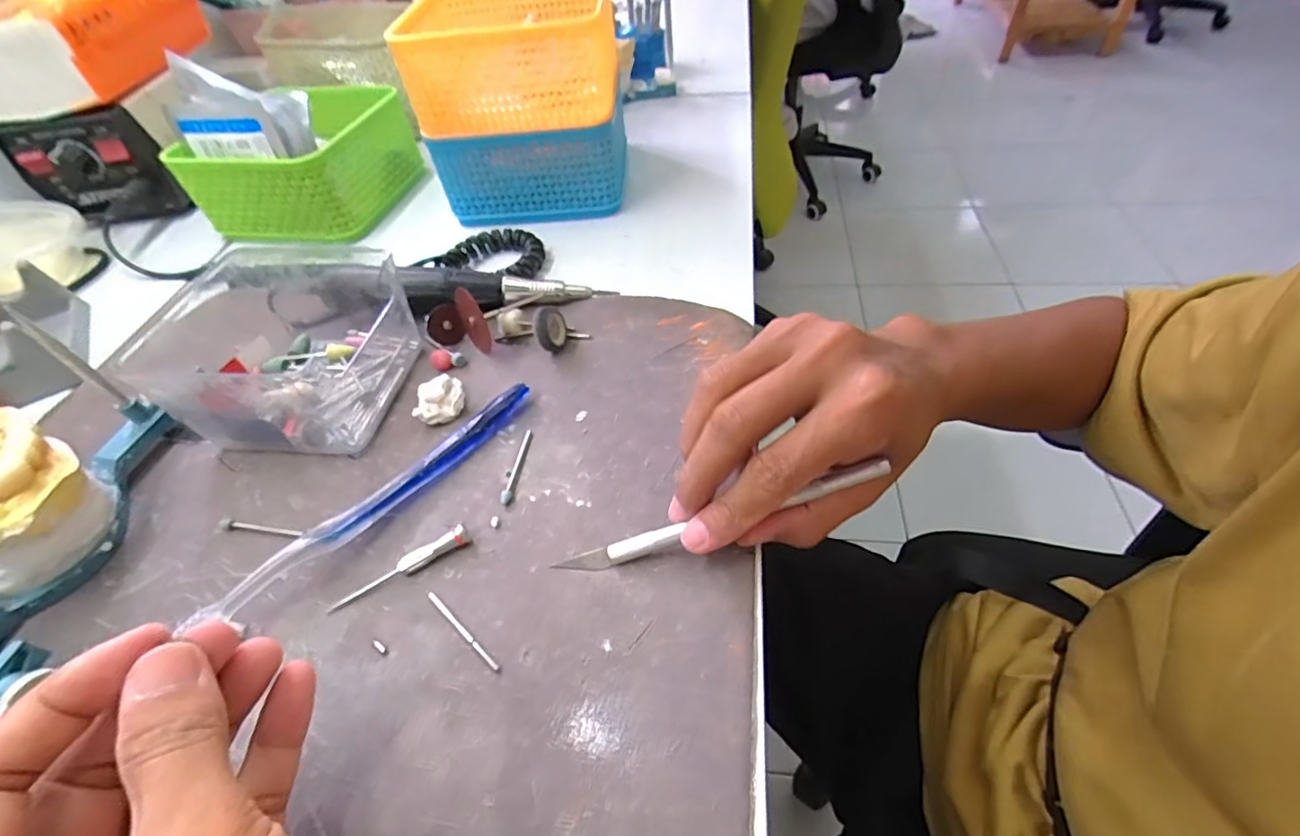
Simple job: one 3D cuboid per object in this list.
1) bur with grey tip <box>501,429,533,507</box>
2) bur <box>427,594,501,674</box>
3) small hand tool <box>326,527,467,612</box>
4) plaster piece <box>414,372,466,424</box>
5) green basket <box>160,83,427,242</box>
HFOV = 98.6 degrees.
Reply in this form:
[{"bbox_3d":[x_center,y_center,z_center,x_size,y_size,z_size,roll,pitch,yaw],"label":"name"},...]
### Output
[{"bbox_3d":[-0.063,0.022,0.263,0.005,0.004,0.043,3,50,5],"label":"bur with grey tip"},{"bbox_3d":[-0.072,0.081,0.213,0.044,0.004,0.004,34,59,27],"label":"bur"},{"bbox_3d":[-0.103,0.062,0.230,0.058,0.010,0.007,-26,51,-16],"label":"small hand tool"},{"bbox_3d":[-0.108,-0.009,0.287,0.025,0.014,0.022,-23,51,-14],"label":"plaster piece"},{"bbox_3d":[-0.261,-0.201,0.437,0.125,0.061,0.145,14,52,18],"label":"green basket"}]

